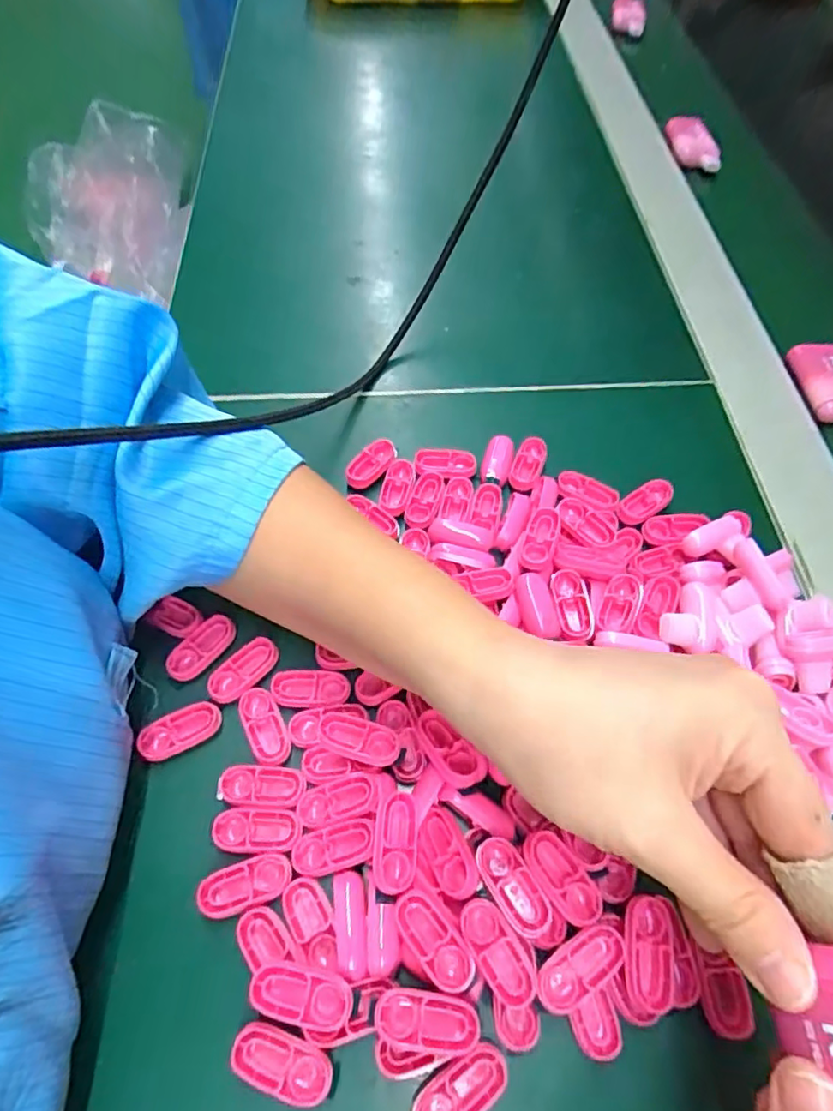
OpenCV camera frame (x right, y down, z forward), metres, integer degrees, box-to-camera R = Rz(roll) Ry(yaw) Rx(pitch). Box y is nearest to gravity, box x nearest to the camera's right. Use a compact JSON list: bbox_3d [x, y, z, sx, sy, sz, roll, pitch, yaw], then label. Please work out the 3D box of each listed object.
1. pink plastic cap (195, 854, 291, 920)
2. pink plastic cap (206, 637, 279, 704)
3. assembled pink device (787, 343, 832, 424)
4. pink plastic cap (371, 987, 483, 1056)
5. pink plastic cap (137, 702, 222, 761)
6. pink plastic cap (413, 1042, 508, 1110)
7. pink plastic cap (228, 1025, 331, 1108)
[{"bbox_3d":[-0.065,0.124,0.224,0.034,0.004,0.016,-18,60,-11],"label":"pink plastic cap"},{"bbox_3d":[-0.078,0.051,0.266,0.015,0.006,0.034,39,66,21],"label":"pink plastic cap"},{"bbox_3d":[0.263,-0.104,0.372,0.032,0.016,0.070,-10,59,-6],"label":"assembled pink device"},{"bbox_3d":[0.004,0.154,0.197,0.034,0.007,0.016,8,59,4],"label":"pink plastic cap"},{"bbox_3d":[-0.101,0.075,0.254,0.034,0.007,0.014,-26,62,-15],"label":"pink plastic cap"},{"bbox_3d":[0.014,0.177,0.195,0.034,0.005,0.015,-31,63,-18],"label":"pink plastic cap"},{"bbox_3d":[-0.045,0.169,0.198,0.034,0.004,0.015,17,60,10],"label":"pink plastic cap"}]

